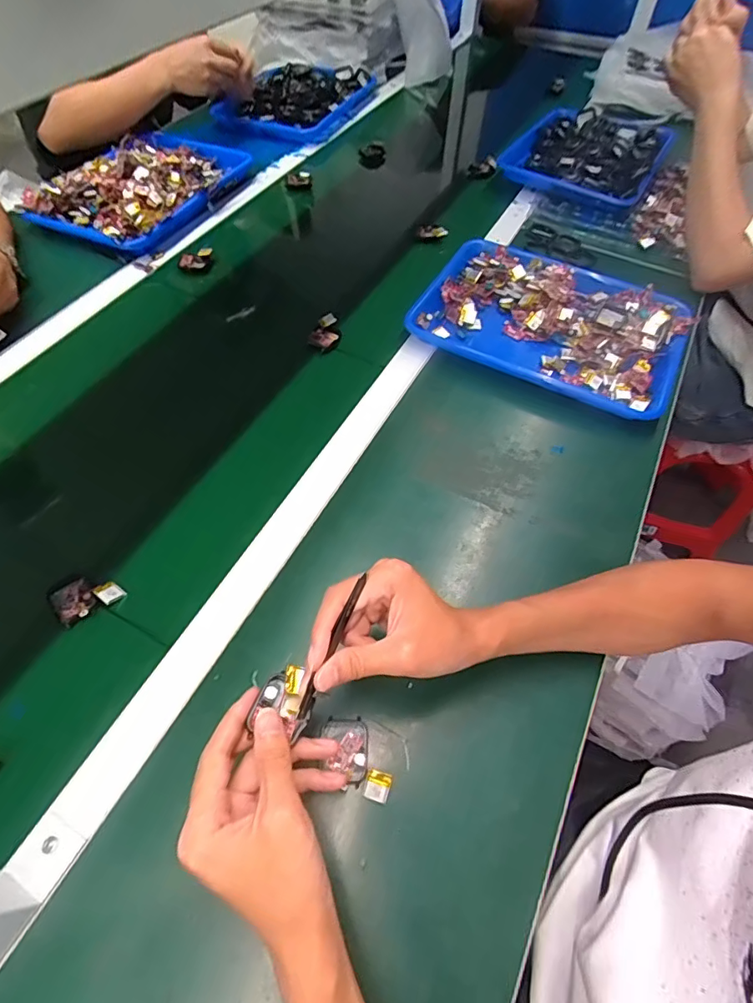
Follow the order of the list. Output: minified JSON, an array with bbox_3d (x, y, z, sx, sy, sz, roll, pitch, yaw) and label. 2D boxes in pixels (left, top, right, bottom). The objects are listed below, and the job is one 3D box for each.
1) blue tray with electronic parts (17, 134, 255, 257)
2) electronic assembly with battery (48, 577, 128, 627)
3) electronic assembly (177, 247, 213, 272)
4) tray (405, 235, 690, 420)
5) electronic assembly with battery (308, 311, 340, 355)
[{"bbox_3d":[-0.388,-0.532,0.837,0.238,0.055,0.338,23,60,16],"label":"blue tray with electronic parts"},{"bbox_3d":[-0.268,0.087,0.457,0.052,0.016,0.050,34,63,21],"label":"electronic assembly with battery"},{"bbox_3d":[-0.269,-0.359,0.743,0.053,0.016,0.036,-20,58,-12],"label":"electronic assembly"},{"bbox_3d":[0.233,-0.243,0.667,0.331,0.039,0.242,23,60,15],"label":"tray"},{"bbox_3d":[-0.066,-0.223,0.656,0.040,0.014,0.060,21,59,14],"label":"electronic assembly with battery"}]

